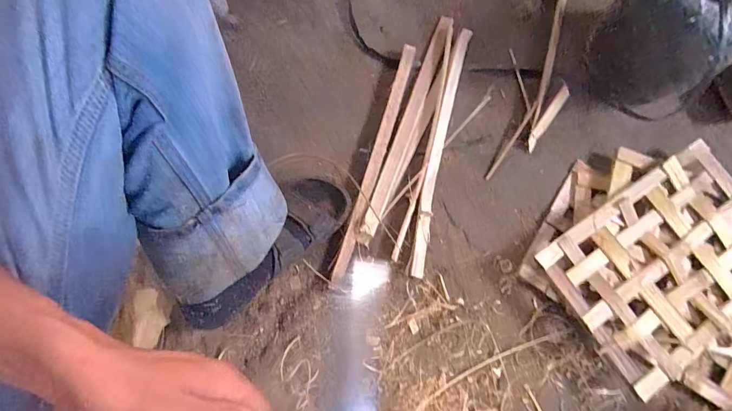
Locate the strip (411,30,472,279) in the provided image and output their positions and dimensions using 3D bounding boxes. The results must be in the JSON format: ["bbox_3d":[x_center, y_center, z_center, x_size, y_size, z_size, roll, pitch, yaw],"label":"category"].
[{"bbox_3d":[0.120,-0.099,0.634,0.026,0.011,0.428,13,76,1],"label":"strip"}]

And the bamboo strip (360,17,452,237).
[{"bbox_3d":[0.069,-0.138,0.643,0.026,0.012,0.398,21,77,3],"label":"bamboo strip"}]

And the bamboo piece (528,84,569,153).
[{"bbox_3d":[0.298,-0.143,0.646,0.018,0.004,0.119,34,90,-8],"label":"bamboo piece"}]

